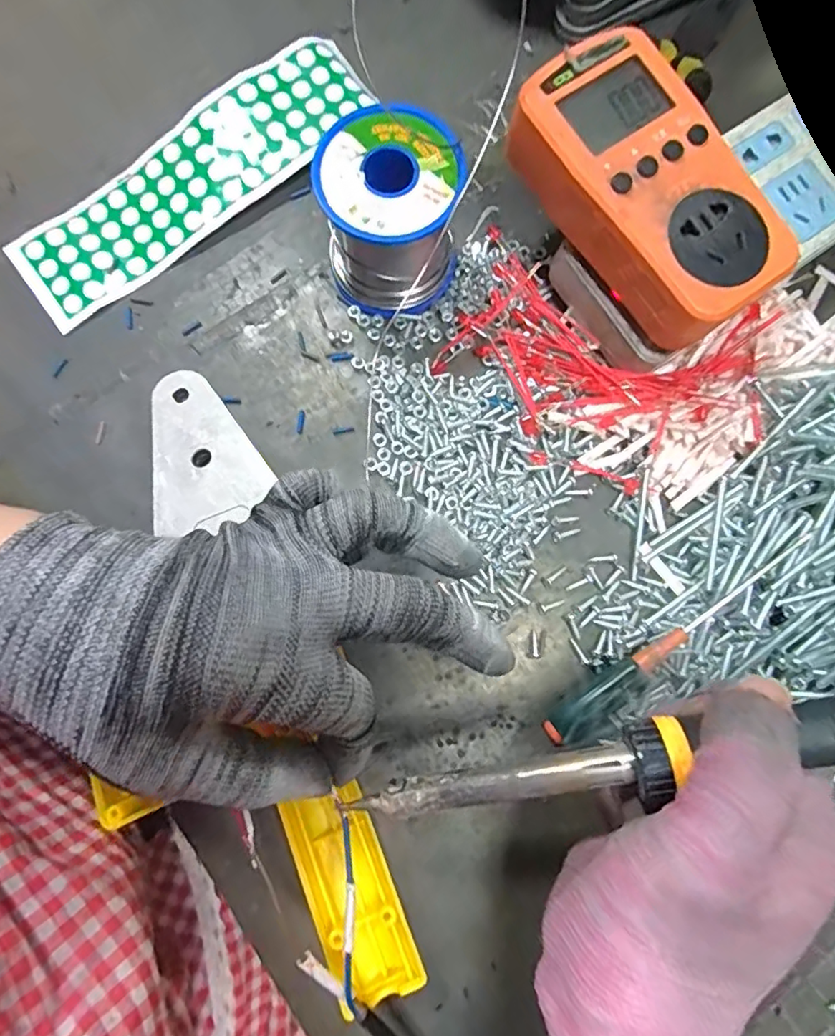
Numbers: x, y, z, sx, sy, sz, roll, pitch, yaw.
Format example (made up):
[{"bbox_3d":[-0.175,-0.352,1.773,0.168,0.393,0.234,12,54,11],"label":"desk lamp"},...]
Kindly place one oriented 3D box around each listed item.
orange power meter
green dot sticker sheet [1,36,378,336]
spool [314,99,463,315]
[{"bbox_3d":[0.096,-0.138,0.236,0.078,0.031,0.126,-28,83,-5],"label":"orange power meter"},{"bbox_3d":[-0.121,-0.186,0.299,0.213,0.015,0.059,-40,84,-6],"label":"green dot sticker sheet"},{"bbox_3d":[-0.012,-0.145,0.268,0.063,0.062,0.063,0,81,-1],"label":"spool"}]

